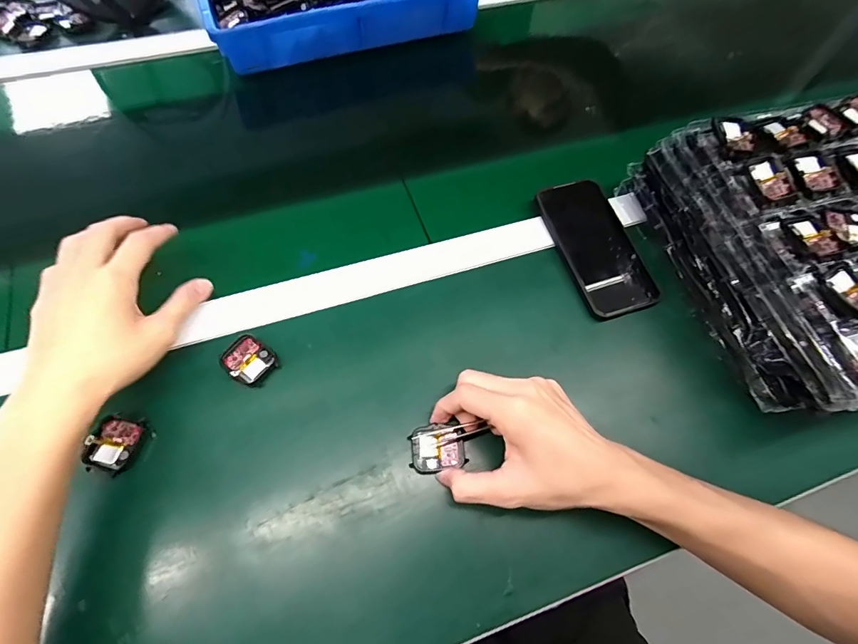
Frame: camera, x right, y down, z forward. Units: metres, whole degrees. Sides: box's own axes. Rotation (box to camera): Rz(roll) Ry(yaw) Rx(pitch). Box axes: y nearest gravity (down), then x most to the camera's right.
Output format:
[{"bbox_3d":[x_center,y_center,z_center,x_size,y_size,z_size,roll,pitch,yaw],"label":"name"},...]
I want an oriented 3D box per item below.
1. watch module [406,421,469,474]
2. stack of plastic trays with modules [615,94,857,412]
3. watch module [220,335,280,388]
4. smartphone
[{"bbox_3d":[0.008,0.106,0.359,0.046,0.012,0.038,-7,65,-6],"label":"watch module"},{"bbox_3d":[0.393,-0.072,0.415,0.277,0.114,0.290,-12,66,-9],"label":"stack of plastic trays with modules"},{"bbox_3d":[-0.163,0.034,0.385,0.045,0.009,0.037,34,67,13],"label":"watch module"},{"bbox_3d":[0.178,-0.083,0.455,0.076,0.012,0.160,-16,70,-7],"label":"smartphone"}]

